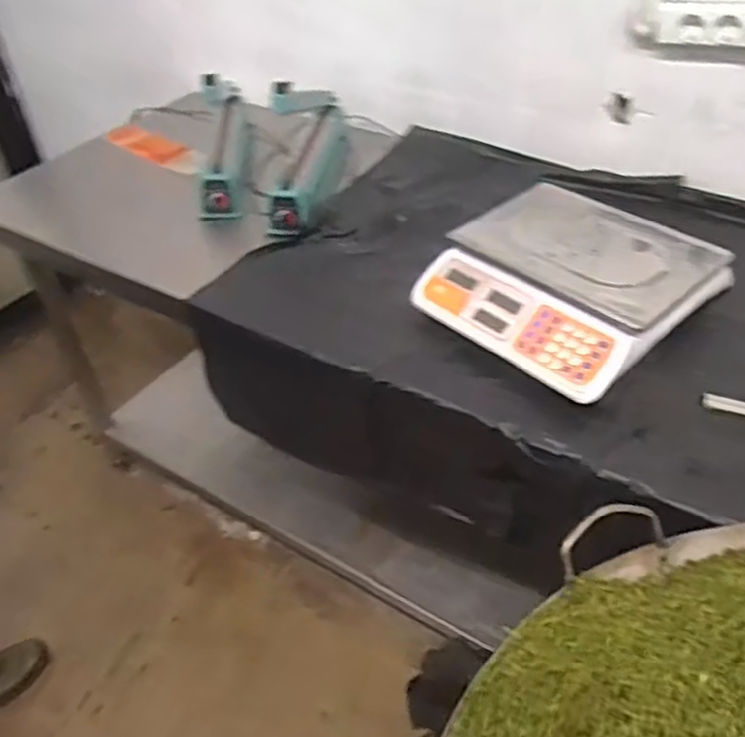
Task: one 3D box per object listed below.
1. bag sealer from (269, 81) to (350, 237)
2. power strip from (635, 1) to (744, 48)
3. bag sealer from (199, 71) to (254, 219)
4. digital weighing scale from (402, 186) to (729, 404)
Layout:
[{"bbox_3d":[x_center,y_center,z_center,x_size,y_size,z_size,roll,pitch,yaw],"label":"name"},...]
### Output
[{"bbox_3d":[-0.124,-0.429,1.348,0.140,0.165,0.421,-1,41,3],"label":"bag sealer"},{"bbox_3d":[0.556,-0.534,1.089,0.282,0.072,0.035,25,48,28],"label":"power strip"},{"bbox_3d":[-0.306,-0.499,1.426,0.089,0.230,0.416,-4,41,-1],"label":"bag sealer"},{"bbox_3d":[0.280,-0.130,1.009,0.310,0.089,0.327,-32,49,-29],"label":"digital weighing scale"}]

